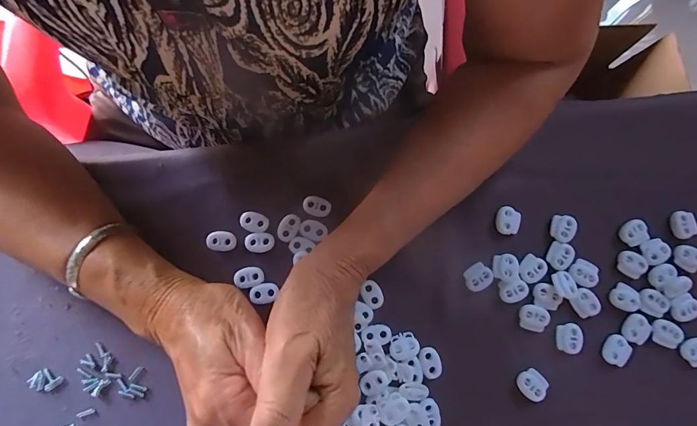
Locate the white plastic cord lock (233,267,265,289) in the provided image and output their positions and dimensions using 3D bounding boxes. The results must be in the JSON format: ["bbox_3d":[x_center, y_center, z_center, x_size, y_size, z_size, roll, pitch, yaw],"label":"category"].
[{"bbox_3d":[-0.077,0.049,0.288,0.023,0.004,0.015,-11,80,-3],"label":"white plastic cord lock"}]

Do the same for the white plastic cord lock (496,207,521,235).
[{"bbox_3d":[0.129,0.006,0.301,0.018,0.004,0.022,17,80,2],"label":"white plastic cord lock"}]

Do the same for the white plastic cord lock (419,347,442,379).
[{"bbox_3d":[0.062,0.112,0.280,0.015,0.004,0.023,-17,81,-4],"label":"white plastic cord lock"}]

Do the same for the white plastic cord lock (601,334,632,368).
[{"bbox_3d":[0.207,0.106,0.288,0.020,0.004,0.022,41,82,6],"label":"white plastic cord lock"}]

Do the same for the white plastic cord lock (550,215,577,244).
[{"bbox_3d":[0.173,0.013,0.302,0.017,0.006,0.022,16,80,2],"label":"white plastic cord lock"}]

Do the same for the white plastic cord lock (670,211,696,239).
[{"bbox_3d":[0.271,0.010,0.302,0.012,0.012,0.022,0,80,-1],"label":"white plastic cord lock"}]

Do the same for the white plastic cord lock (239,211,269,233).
[{"bbox_3d":[-0.075,0.007,0.295,0.023,0.004,0.015,21,80,2],"label":"white plastic cord lock"}]

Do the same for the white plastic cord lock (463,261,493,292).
[{"bbox_3d":[0.101,0.050,0.293,0.022,0.004,0.019,-35,82,-7],"label":"white plastic cord lock"}]

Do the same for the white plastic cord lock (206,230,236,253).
[{"bbox_3d":[-0.099,0.022,0.292,0.022,0.004,0.016,0,80,-1],"label":"white plastic cord lock"}]

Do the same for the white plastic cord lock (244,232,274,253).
[{"bbox_3d":[-0.070,0.023,0.292,0.023,0.004,0.015,3,80,-1],"label":"white plastic cord lock"}]

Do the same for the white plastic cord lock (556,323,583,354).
[{"bbox_3d":[0.170,0.096,0.287,0.018,0.004,0.022,3,80,-1],"label":"white plastic cord lock"}]

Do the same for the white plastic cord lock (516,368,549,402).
[{"bbox_3d":[0.138,0.129,0.281,0.019,0.004,0.022,-43,83,-8],"label":"white plastic cord lock"}]

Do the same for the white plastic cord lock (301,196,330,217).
[{"bbox_3d":[-0.026,-0.005,0.299,0.023,0.004,0.015,14,80,1],"label":"white plastic cord lock"}]

